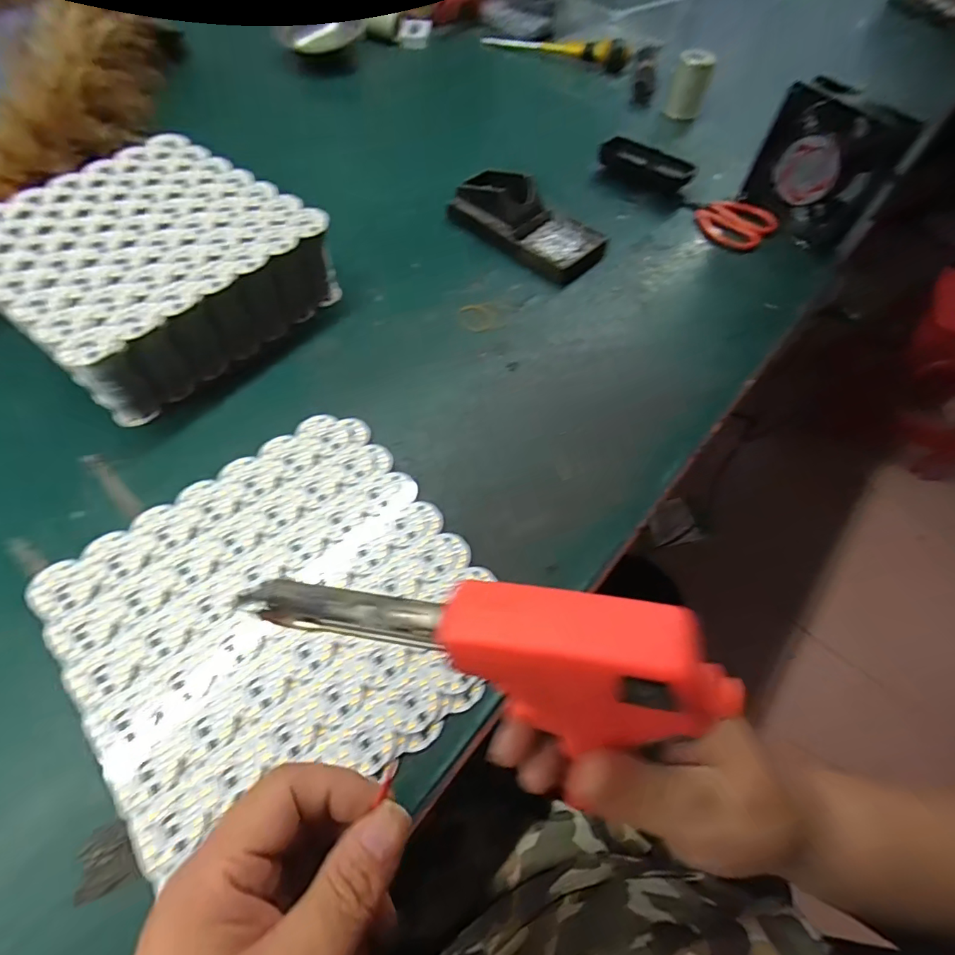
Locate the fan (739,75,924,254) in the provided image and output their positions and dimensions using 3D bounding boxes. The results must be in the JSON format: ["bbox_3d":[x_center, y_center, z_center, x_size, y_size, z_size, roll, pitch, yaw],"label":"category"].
[{"bbox_3d":[0.346,-0.316,0.495,0.034,0.115,0.125,-28,66,-18],"label":"fan"}]

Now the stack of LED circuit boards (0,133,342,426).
[{"bbox_3d":[-0.268,-0.180,0.407,0.207,0.069,0.212,37,64,16],"label":"stack of LED circuit boards"}]

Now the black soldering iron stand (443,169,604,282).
[{"bbox_3d":[0.052,-0.267,0.497,0.162,0.040,0.087,41,66,18],"label":"black soldering iron stand"}]

